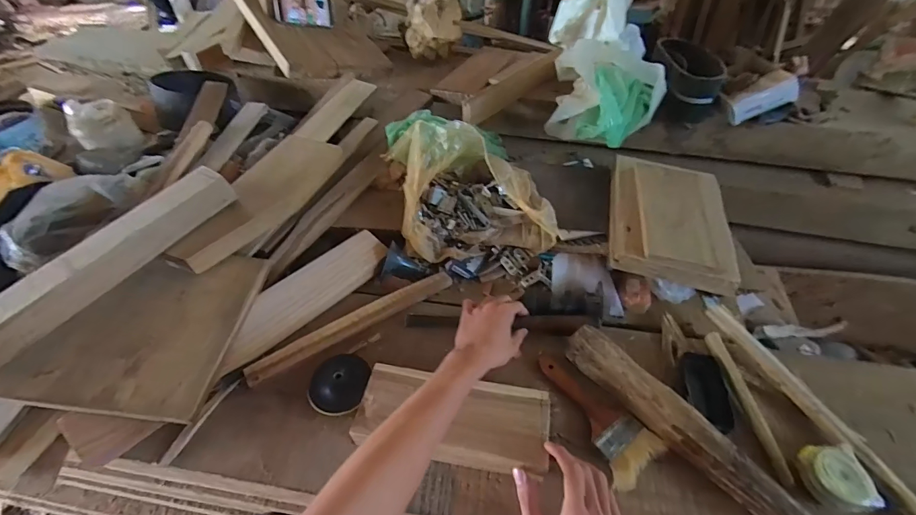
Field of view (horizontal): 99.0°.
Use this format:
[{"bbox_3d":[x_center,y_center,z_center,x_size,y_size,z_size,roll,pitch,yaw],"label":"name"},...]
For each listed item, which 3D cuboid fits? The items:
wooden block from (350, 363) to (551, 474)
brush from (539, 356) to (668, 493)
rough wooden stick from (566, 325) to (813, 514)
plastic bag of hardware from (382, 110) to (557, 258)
[{"bbox_3d":[-0.006,0.196,0.491,0.235,0.024,0.109,9,47,10],"label":"wooden block"},{"bbox_3d":[0.174,0.204,0.524,0.081,0.019,0.180,-30,54,-25],"label":"brush"},{"bbox_3d":[0.293,0.227,0.482,0.047,0.048,0.369,-31,54,-26],"label":"rough wooden stick"},{"bbox_3d":[0.013,-0.146,0.740,0.262,0.154,0.316,-10,47,-9],"label":"plastic bag of hardware"}]

